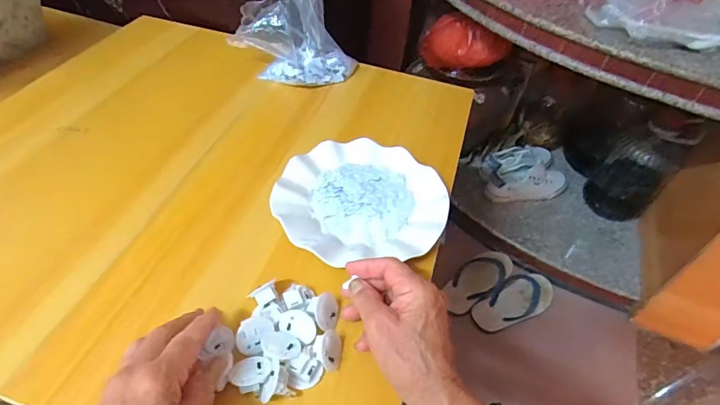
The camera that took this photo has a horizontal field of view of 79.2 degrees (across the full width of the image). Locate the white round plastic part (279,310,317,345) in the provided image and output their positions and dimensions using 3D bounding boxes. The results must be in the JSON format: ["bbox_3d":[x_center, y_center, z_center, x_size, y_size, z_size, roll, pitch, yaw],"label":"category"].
[{"bbox_3d":[-0.051,0.105,0.375,0.033,0.008,0.026,33,61,6],"label":"white round plastic part"}]

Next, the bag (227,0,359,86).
[{"bbox_3d":[-0.097,-0.252,0.650,0.157,0.112,0.121,24,50,16],"label":"bag"}]

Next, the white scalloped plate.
[{"bbox_3d":[0.001,-0.003,0.489,0.183,0.025,0.170,3,47,-3],"label":"white scalloped plate"}]

